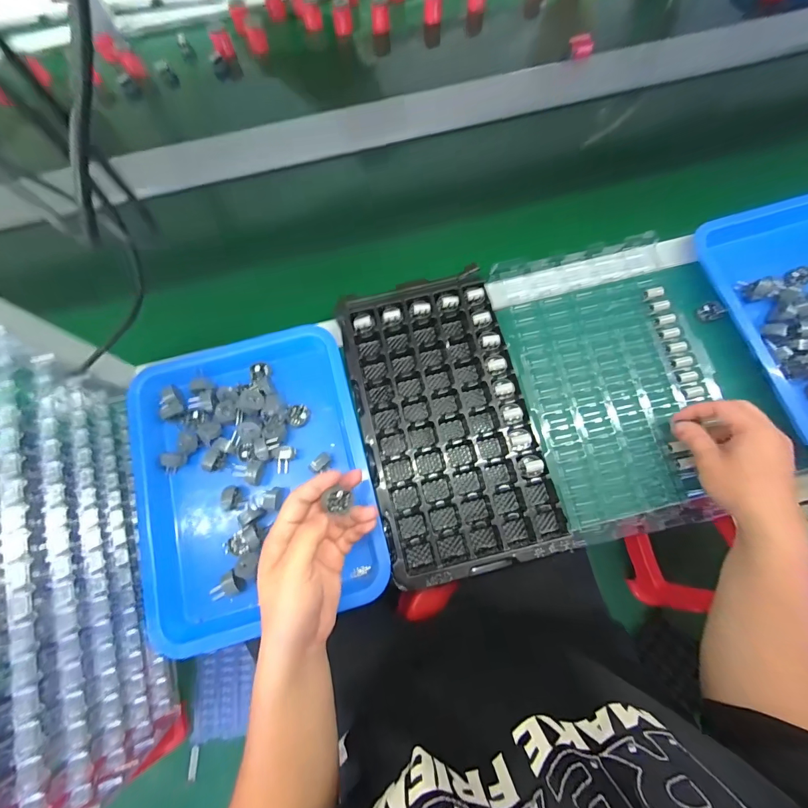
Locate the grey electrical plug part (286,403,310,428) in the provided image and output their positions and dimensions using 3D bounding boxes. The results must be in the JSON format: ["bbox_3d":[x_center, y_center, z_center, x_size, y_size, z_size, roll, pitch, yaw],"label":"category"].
[{"bbox_3d":[-0.131,0.015,0.465,0.024,0.020,0.027,36,79,11],"label":"grey electrical plug part"}]

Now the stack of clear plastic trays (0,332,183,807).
[{"bbox_3d":[-0.283,0.134,0.320,0.046,0.214,0.361,-17,74,-2],"label":"stack of clear plastic trays"}]

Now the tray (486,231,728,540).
[{"bbox_3d":[0.260,-0.036,0.465,0.227,0.023,0.354,-12,74,-2],"label":"tray"}]

